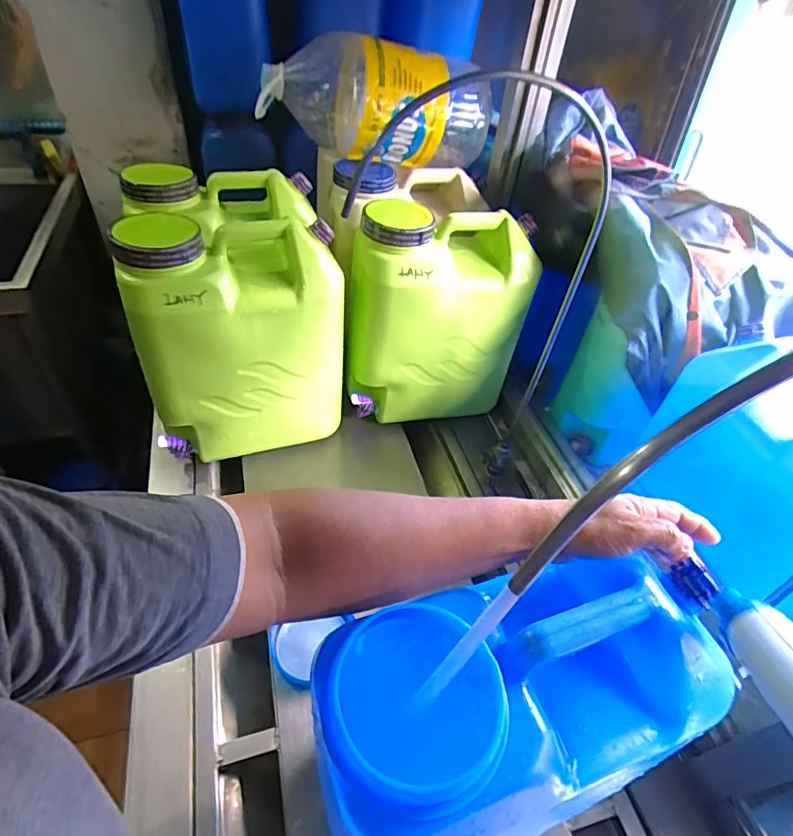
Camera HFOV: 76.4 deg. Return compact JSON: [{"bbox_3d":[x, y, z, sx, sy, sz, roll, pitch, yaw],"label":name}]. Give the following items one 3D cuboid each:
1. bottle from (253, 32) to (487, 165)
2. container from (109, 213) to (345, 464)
[{"bbox_3d":[-0.032,-0.604,0.998,0.451,0.212,0.160,3,45,-4],"label":"bottle"},{"bbox_3d":[-0.266,-0.122,0.876,0.336,0.393,0.167,-2,45,-9],"label":"container"}]

